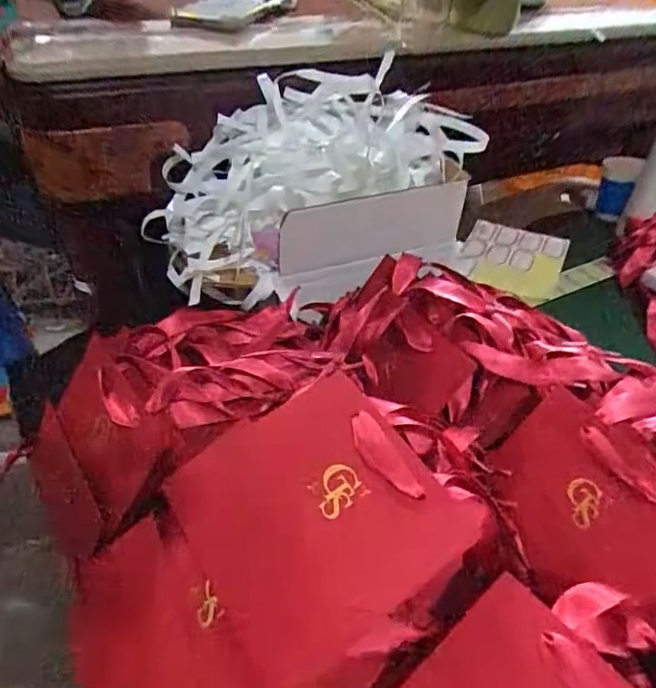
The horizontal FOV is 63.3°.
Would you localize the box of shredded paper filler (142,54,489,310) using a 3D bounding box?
[{"bbox_3d":[-0.011,-0.158,0.518,0.321,0.156,0.144,-11,44,-16],"label":"box of shredded paper filler"}]

